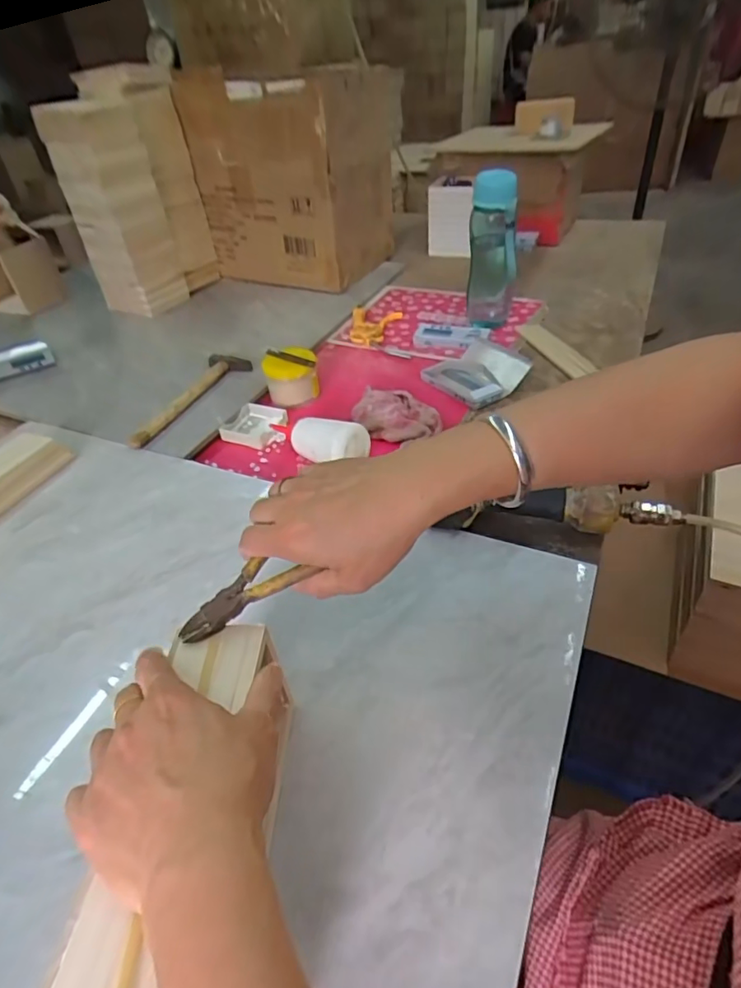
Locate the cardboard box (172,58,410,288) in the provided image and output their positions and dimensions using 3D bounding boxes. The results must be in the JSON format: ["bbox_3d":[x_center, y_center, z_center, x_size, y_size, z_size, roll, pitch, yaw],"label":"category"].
[{"bbox_3d":[-0.140,-0.630,1.111,0.339,0.359,0.268,22,47,28],"label":"cardboard box"}]

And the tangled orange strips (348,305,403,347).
[{"bbox_3d":[0.002,-0.311,0.990,0.088,0.015,0.139,6,42,13],"label":"tangled orange strips"}]

